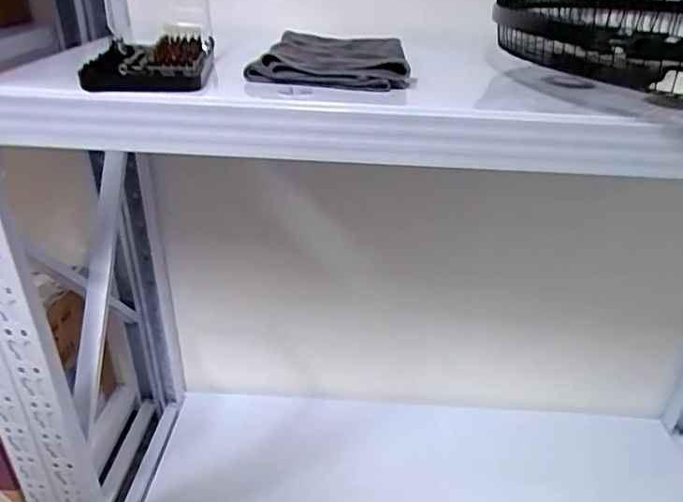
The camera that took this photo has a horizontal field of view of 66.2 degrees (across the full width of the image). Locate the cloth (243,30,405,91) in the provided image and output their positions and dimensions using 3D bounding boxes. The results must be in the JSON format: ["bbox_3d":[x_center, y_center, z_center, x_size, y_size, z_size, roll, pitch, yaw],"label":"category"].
[{"bbox_3d":[-0.009,-0.207,0.566,0.157,0.029,0.149,4,31,3],"label":"cloth"}]

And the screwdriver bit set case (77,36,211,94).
[{"bbox_3d":[-0.191,-0.192,0.528,0.109,0.031,0.145,-3,31,-8],"label":"screwdriver bit set case"}]

